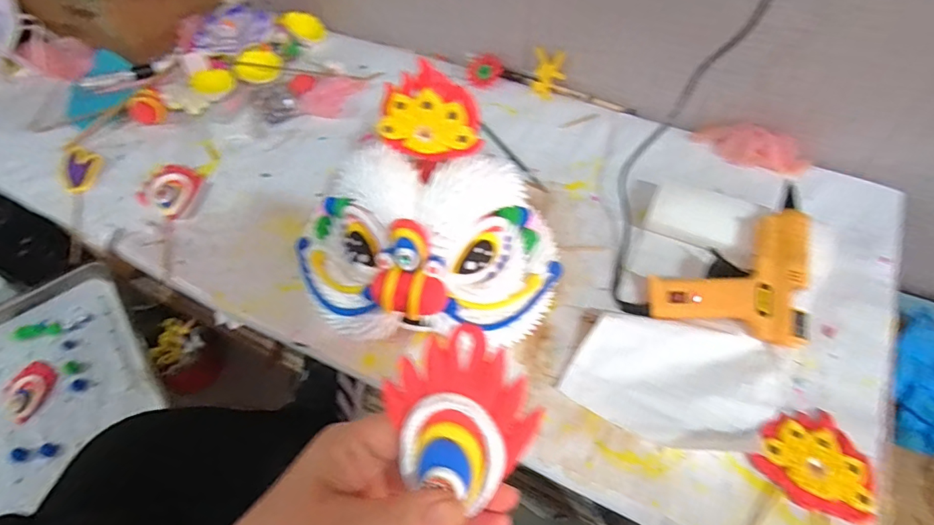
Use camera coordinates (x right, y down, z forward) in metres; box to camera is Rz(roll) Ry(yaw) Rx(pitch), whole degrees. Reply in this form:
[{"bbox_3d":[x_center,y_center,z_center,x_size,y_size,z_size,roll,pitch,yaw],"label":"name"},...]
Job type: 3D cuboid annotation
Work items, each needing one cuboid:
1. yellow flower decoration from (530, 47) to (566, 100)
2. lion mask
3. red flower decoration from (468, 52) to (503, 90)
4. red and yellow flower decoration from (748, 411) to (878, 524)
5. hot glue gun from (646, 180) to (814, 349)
[{"bbox_3d":[0.100,-0.239,0.607,0.039,0.051,0.023,32,63,22],"label":"yellow flower decoration"},{"bbox_3d":[-0.038,-0.028,0.399,0.234,0.183,0.148,-1,57,3],"label":"lion mask"},{"bbox_3d":[0.024,-0.251,0.635,0.043,0.016,0.056,3,58,5],"label":"red flower decoration"},{"bbox_3d":[0.240,0.173,0.342,0.075,0.012,0.144,30,64,20],"label":"red and yellow flower decoration"},{"bbox_3d":[0.240,-0.005,0.428,0.125,0.023,0.137,15,82,21],"label":"hot glue gun"}]

